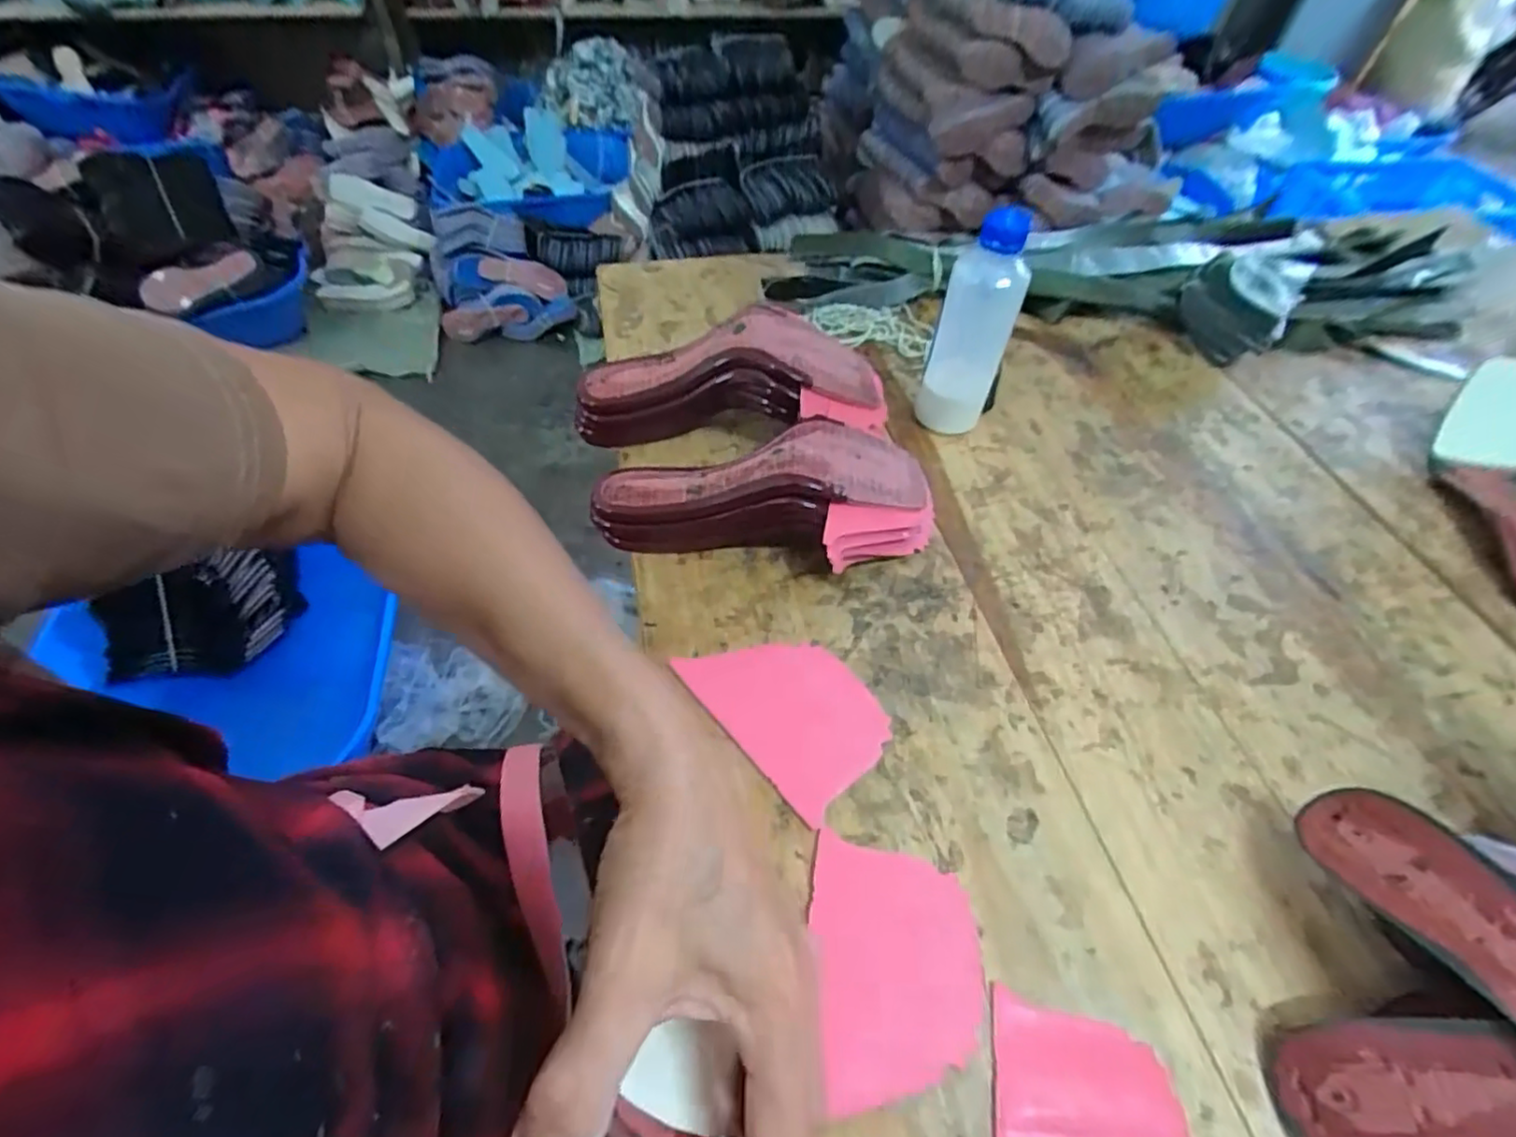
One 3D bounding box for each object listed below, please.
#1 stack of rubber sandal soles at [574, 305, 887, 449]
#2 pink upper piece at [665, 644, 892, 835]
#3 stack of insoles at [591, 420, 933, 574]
[{"bbox_3d":[-0.023,-0.153,0.545,0.252,0.094,0.090,2,53,-1],"label":"stack of rubber sandal soles"},{"bbox_3d":[0.019,0.083,0.415,0.088,0.009,0.122,-34,61,-25],"label":"pink upper piece"},{"bbox_3d":[0.008,-0.046,0.473,0.243,0.079,0.109,-10,54,-10],"label":"stack of insoles"}]

